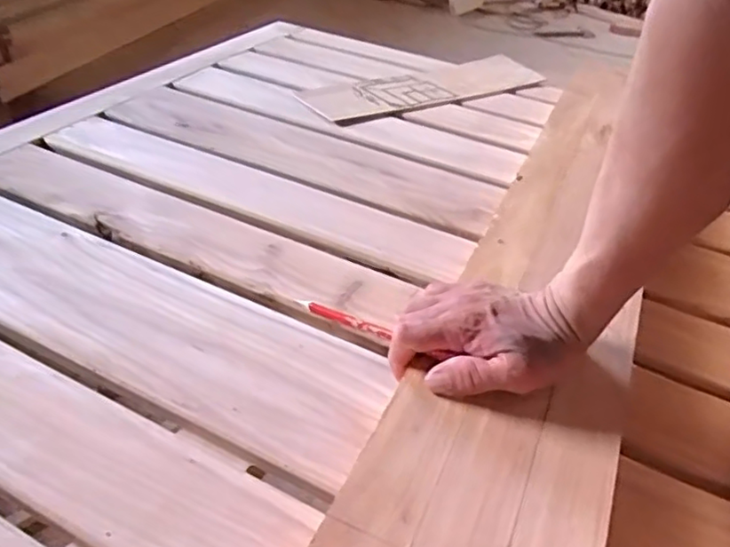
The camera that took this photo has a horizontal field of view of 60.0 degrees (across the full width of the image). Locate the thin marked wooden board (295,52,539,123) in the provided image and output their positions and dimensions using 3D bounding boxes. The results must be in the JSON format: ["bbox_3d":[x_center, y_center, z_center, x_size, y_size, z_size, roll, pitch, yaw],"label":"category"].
[{"bbox_3d":[0.101,-0.309,1.028,0.433,0.012,0.125,-19,44,-29],"label":"thin marked wooden board"}]

